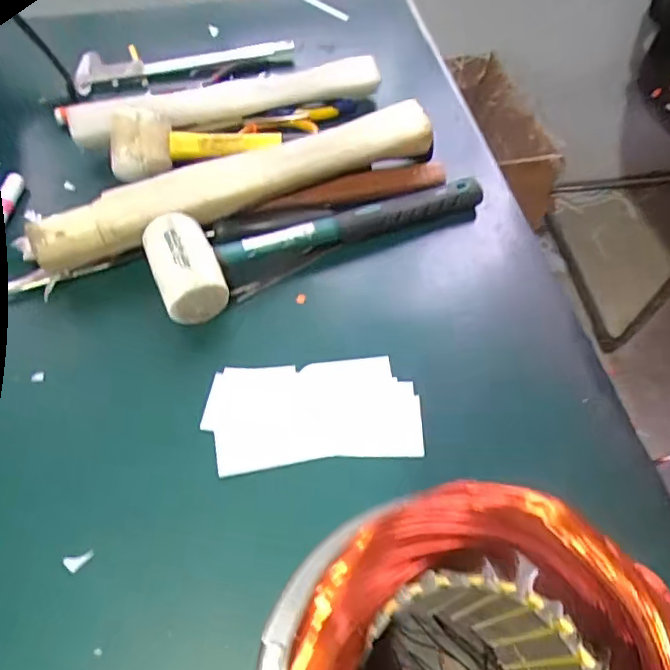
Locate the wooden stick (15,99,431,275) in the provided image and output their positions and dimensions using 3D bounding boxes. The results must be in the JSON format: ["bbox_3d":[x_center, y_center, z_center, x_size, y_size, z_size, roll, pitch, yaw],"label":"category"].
[{"bbox_3d":[-0.074,-0.125,0.449,0.330,0.043,0.048,-23,61,-15],"label":"wooden stick"}]

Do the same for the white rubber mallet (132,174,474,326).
[{"bbox_3d":[-0.007,-0.090,0.452,0.281,0.054,0.077,-23,60,-15],"label":"white rubber mallet"}]

